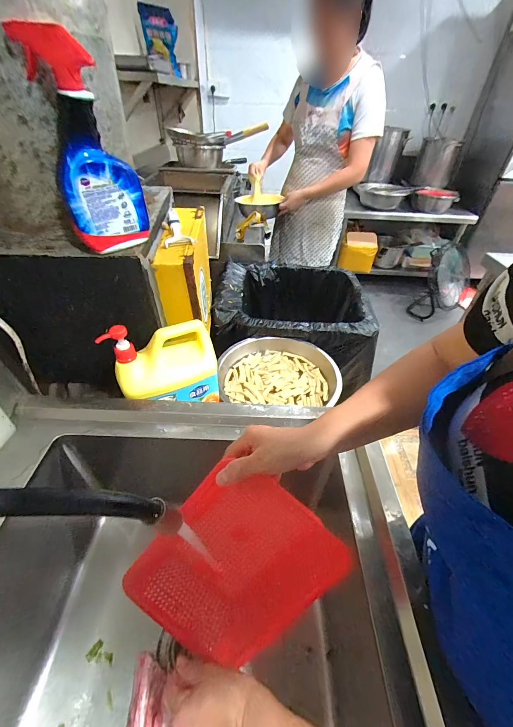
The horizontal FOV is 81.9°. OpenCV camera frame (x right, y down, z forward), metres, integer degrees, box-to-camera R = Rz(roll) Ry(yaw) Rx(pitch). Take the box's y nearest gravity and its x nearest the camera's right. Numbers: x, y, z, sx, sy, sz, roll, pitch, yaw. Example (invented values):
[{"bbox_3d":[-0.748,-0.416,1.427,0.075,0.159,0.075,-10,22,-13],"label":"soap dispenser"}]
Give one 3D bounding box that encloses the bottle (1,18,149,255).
[{"bbox_3d":[-0.249,-0.319,0.456,0.120,0.258,0.058,-17,45,-20],"label":"bottle"}]

